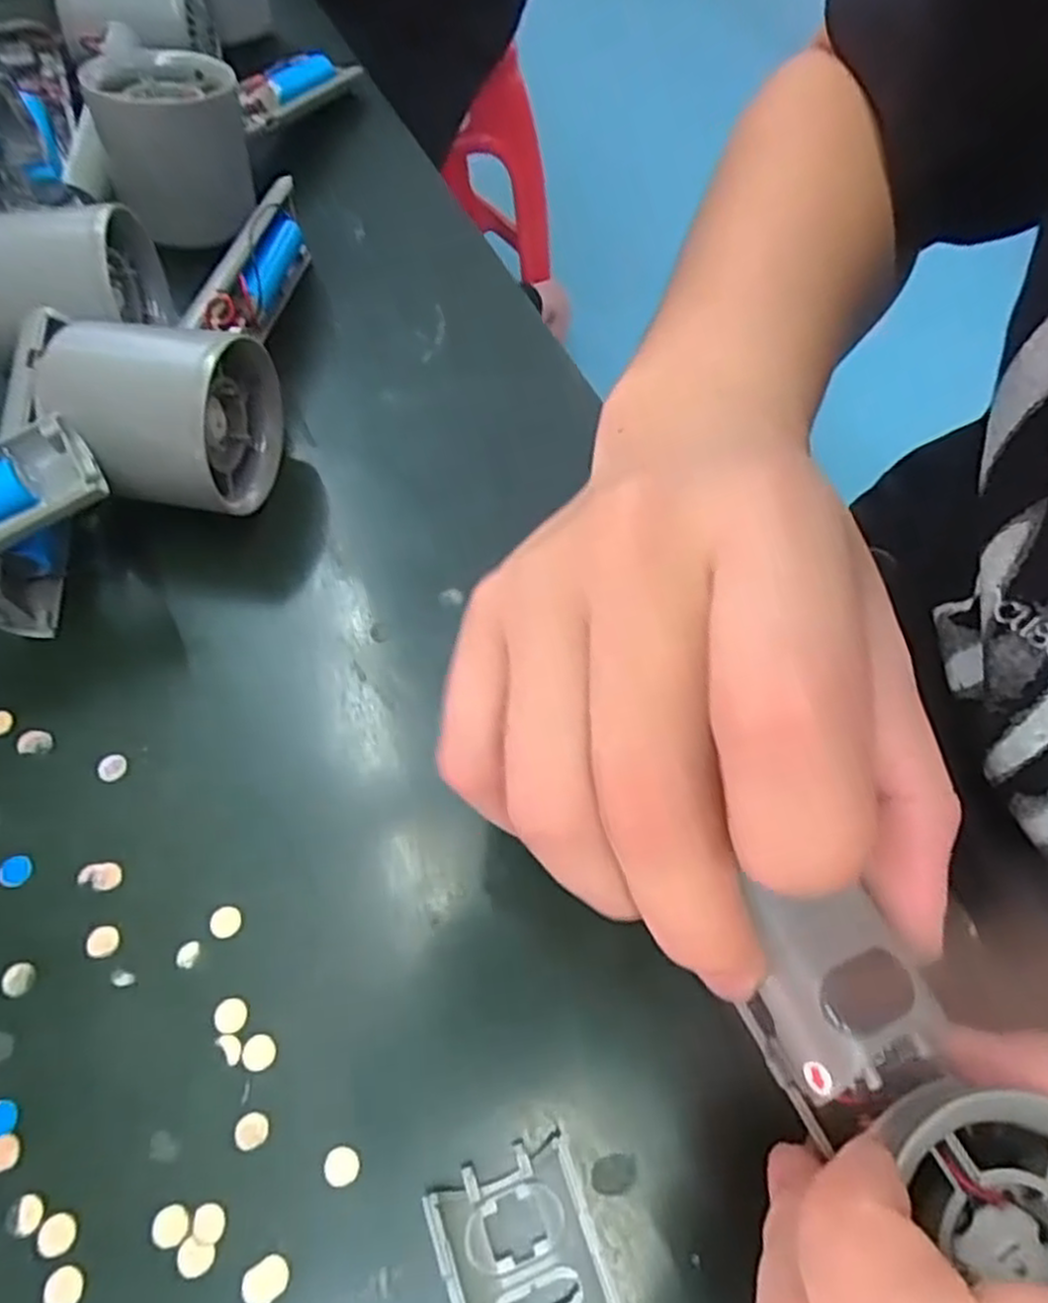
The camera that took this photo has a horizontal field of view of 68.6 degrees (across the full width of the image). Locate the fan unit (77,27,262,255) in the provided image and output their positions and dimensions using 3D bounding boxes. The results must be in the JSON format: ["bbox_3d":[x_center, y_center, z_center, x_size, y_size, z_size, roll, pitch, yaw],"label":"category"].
[{"bbox_3d":[-0.147,-0.215,0.331,0.057,0.066,0.052,-15,63,-8],"label":"fan unit"}]

